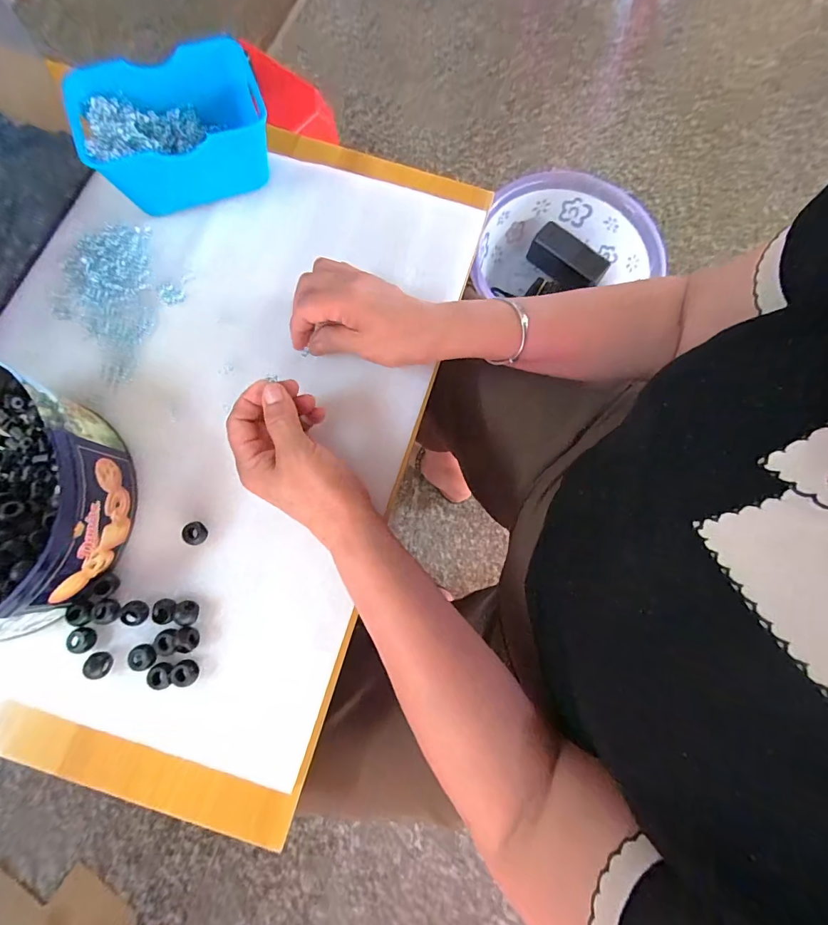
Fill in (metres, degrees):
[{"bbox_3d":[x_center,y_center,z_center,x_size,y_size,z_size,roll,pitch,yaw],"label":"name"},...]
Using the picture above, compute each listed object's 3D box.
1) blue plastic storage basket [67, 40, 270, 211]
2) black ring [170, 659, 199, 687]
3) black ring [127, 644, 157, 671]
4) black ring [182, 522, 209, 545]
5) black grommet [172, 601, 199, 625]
[{"bbox_3d":[-0.205,-0.290,0.371,0.152,0.060,0.098,-19,77,-7],"label":"blue plastic storage basket"},{"bbox_3d":[-0.165,0.152,0.300,0.016,0.010,0.017,1,76,-2],"label":"black ring"},{"bbox_3d":[-0.196,0.140,0.300,0.018,0.005,0.017,-18,77,-7],"label":"black ring"},{"bbox_3d":[-0.170,0.055,0.325,0.015,0.010,0.018,11,76,0],"label":"black ring"},{"bbox_3d":[-0.169,0.112,0.310,0.015,0.011,0.017,-13,77,-6],"label":"black grommet"}]

